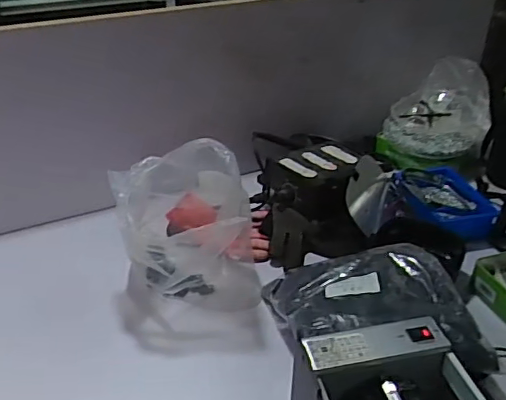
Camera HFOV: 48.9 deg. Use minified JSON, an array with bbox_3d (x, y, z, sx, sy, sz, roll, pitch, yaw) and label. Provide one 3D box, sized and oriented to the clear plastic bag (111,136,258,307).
[{"bbox_3d":[-0.086,0.008,0.739,0.171,0.202,0.200,-3,32,-5],"label":"clear plastic bag"}]

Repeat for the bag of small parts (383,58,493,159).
[{"bbox_3d":[0.331,-0.160,0.969,0.162,0.093,0.210,15,35,22],"label":"bag of small parts"}]

